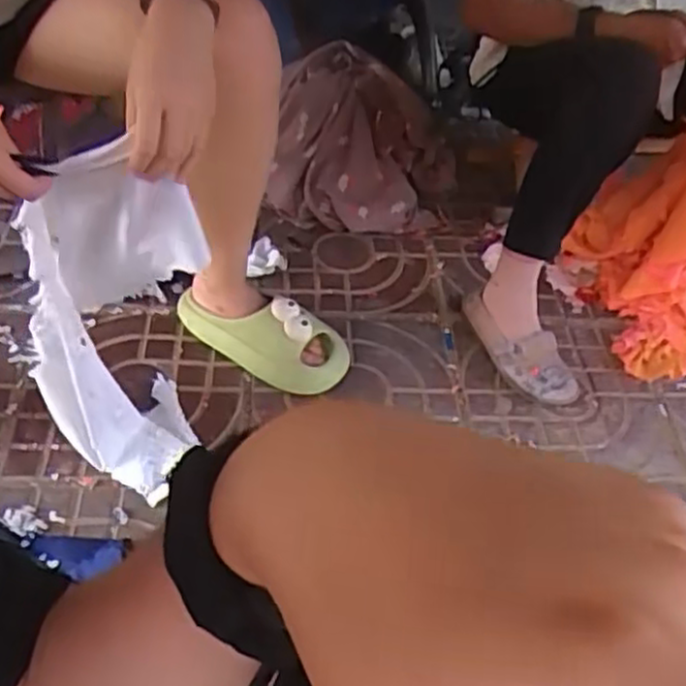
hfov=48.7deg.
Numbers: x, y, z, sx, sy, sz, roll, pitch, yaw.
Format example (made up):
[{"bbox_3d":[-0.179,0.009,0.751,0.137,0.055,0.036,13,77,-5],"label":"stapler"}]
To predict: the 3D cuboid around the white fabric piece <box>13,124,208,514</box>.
[{"bbox_3d":[-0.234,-0.010,0.790,0.155,0.452,0.122,-32,58,-32],"label":"white fabric piece"}]

